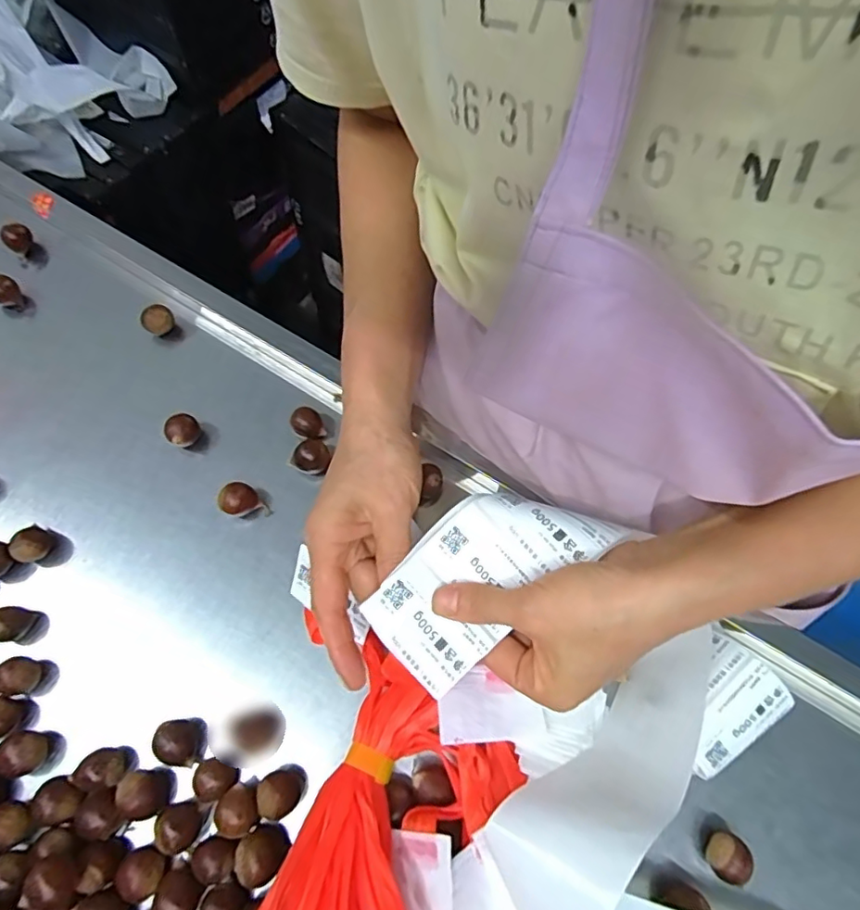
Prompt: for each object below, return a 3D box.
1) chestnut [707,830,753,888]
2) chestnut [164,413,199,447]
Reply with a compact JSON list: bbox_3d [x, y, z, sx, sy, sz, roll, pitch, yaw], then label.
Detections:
[{"bbox_3d":[0.162,0.220,0.306,0.020,0.018,0.021,1,63,-3],"label":"chestnut"},{"bbox_3d":[-0.174,-0.015,0.397,0.022,0.021,0.024,-31,69,-17],"label":"chestnut"}]

